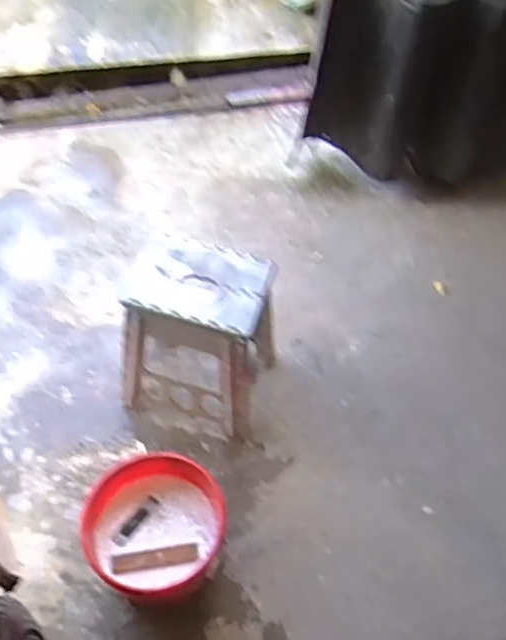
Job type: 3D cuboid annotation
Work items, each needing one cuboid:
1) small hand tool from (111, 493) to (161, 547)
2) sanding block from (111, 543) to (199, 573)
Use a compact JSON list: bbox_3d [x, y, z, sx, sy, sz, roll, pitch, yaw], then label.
[{"bbox_3d":[-0.228,0.390,1.226,0.025,0.014,0.110,32,58,19],"label":"small hand tool"},{"bbox_3d":[-0.182,0.447,1.184,0.159,0.014,0.032,-5,55,-9],"label":"sanding block"}]

